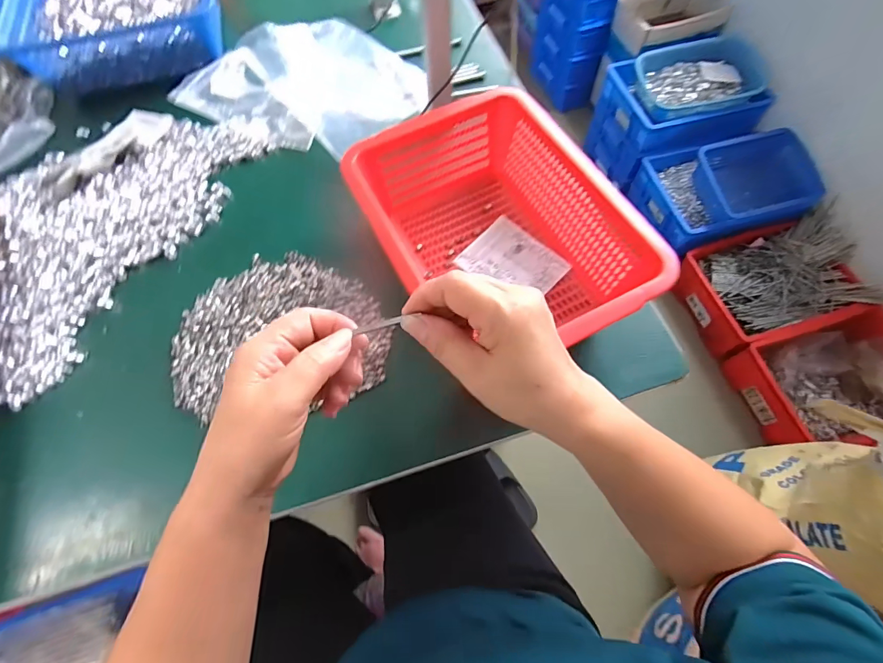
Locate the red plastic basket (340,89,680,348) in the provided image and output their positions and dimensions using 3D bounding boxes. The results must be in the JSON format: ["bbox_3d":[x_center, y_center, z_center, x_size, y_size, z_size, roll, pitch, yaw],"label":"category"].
[{"bbox_3d":[0.052,-0.104,0.443,0.232,0.097,0.310,-25,67,-9],"label":"red plastic basket"}]

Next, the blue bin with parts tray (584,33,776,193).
[{"bbox_3d":[0.773,-0.703,1.333,0.427,0.269,0.335,-14,66,-4],"label":"blue bin with parts tray"}]

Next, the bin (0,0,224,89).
[{"bbox_3d":[-0.489,-0.497,0.627,0.310,0.076,0.230,-15,66,-5],"label":"bin"}]

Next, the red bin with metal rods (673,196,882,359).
[{"bbox_3d":[1.003,-0.154,1.219,0.495,0.147,0.325,-18,66,-6],"label":"red bin with metal rods"}]

